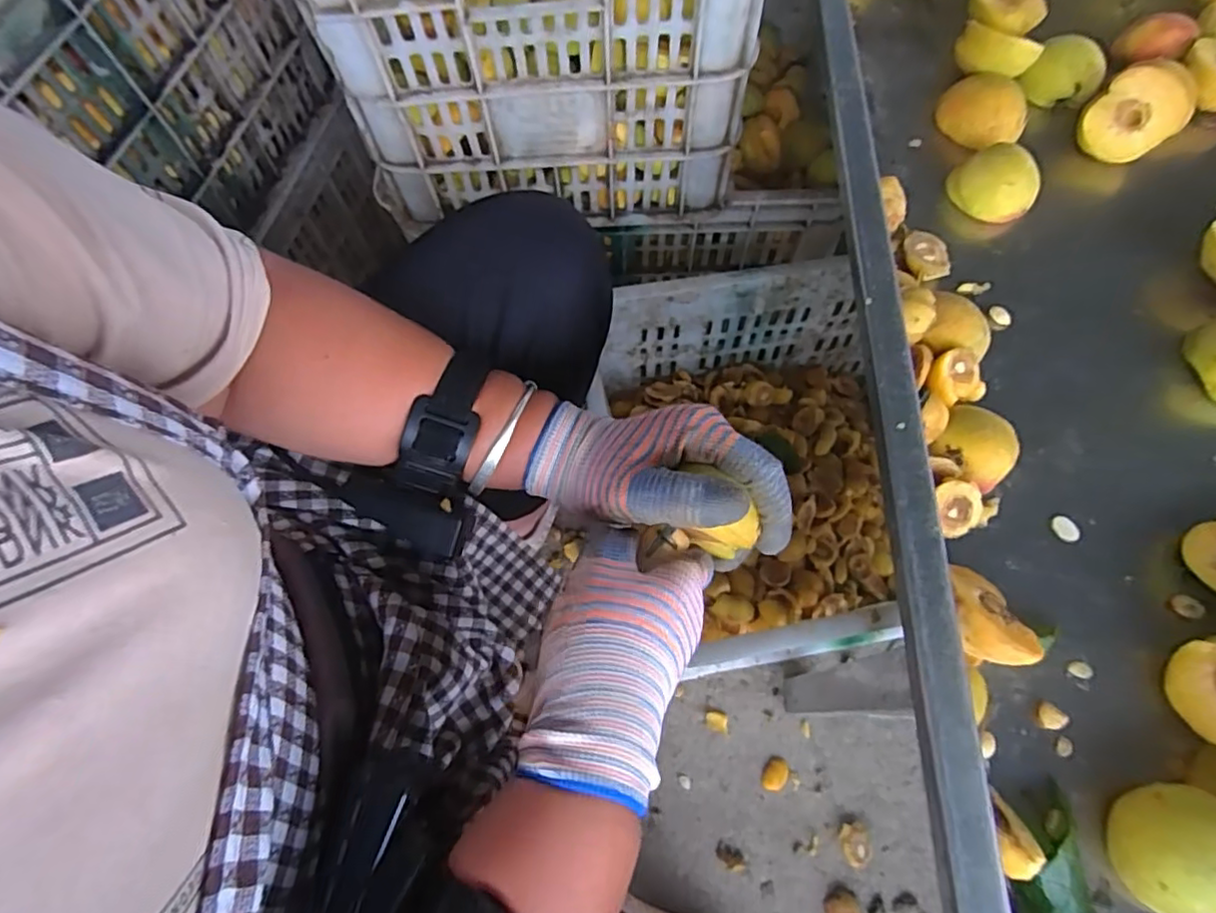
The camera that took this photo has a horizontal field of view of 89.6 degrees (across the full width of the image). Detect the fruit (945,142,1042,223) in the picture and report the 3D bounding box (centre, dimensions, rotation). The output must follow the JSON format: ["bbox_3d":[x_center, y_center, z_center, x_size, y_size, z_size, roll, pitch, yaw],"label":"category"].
[{"bbox_3d":[0.289,-0.206,0.457,0.059,0.038,0.050,36,73,15],"label":"fruit"}]

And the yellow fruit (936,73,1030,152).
[{"bbox_3d":[0.296,-0.274,0.486,0.049,0.036,0.069,-35,70,-11],"label":"yellow fruit"}]

